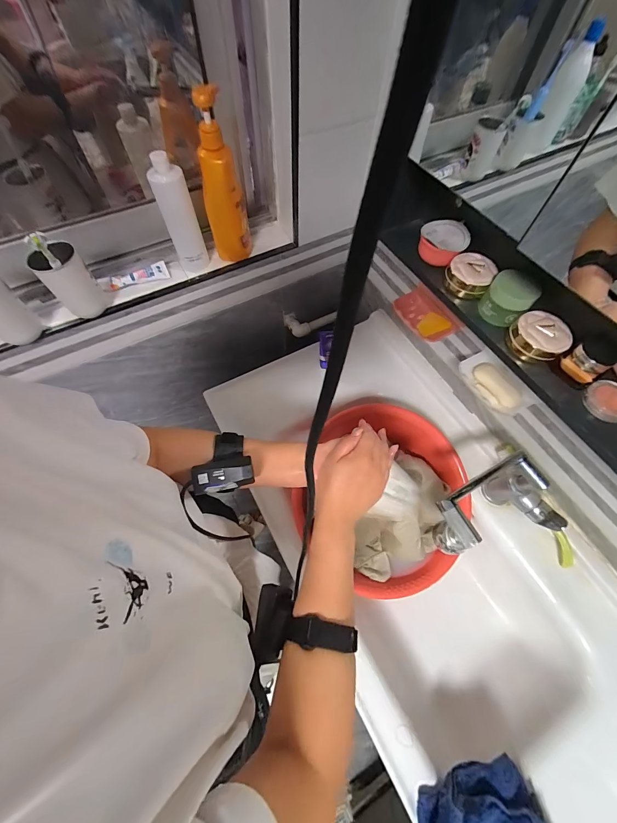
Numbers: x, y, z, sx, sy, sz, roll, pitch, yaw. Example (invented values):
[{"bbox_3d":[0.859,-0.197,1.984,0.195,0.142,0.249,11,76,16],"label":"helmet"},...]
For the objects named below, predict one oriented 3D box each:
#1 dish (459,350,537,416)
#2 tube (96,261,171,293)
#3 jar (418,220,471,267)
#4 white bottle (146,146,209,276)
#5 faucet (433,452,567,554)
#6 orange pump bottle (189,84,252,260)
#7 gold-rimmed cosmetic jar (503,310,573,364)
[{"bbox_3d":[0.348,-0.051,0.595,0.075,0.028,0.133,-30,68,-16],"label":"dish"},{"bbox_3d":[-0.377,-0.294,0.684,0.139,0.032,0.040,-25,67,-14],"label":"tube"},{"bbox_3d":[0.229,-0.289,0.538,0.075,0.039,0.074,1,63,-2],"label":"jar"},{"bbox_3d":[-0.257,-0.385,0.638,0.066,0.199,0.071,-17,65,-10],"label":"white bottle"},{"bbox_3d":[0.314,0.170,0.567,0.245,0.200,0.123,-13,65,-9],"label":"faucet"},{"bbox_3d":[-0.176,-0.456,0.644,0.081,0.278,0.077,-20,66,-12],"label":"orange pump bottle"},{"bbox_3d":[0.335,-0.110,0.463,0.072,0.041,0.067,1,63,-2],"label":"gold-rimmed cosmetic jar"}]

